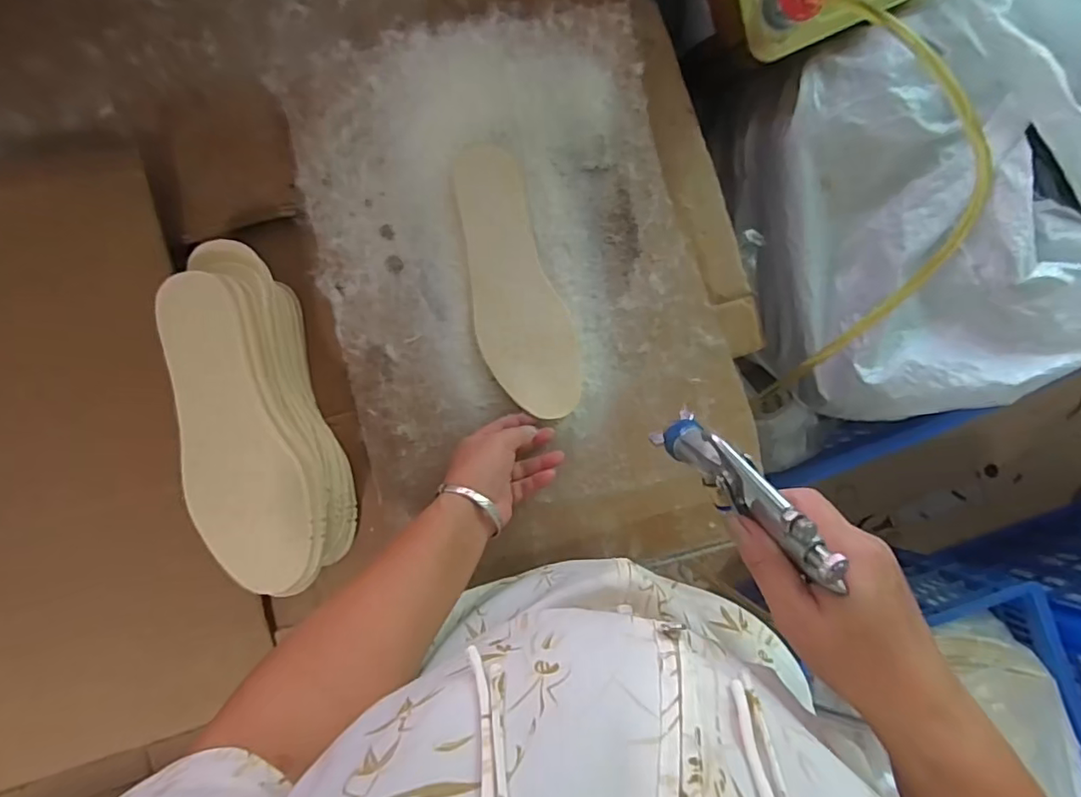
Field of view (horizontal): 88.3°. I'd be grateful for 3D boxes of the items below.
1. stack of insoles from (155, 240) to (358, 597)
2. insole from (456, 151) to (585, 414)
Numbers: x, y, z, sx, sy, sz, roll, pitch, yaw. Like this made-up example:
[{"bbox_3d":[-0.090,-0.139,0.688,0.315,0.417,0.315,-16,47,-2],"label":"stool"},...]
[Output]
[{"bbox_3d":[-0.256,0.020,0.494,0.113,0.094,0.292,-19,88,-4],"label":"stack of insoles"},{"bbox_3d":[-0.029,-0.110,0.544,0.087,0.007,0.263,-19,92,0],"label":"insole"}]

